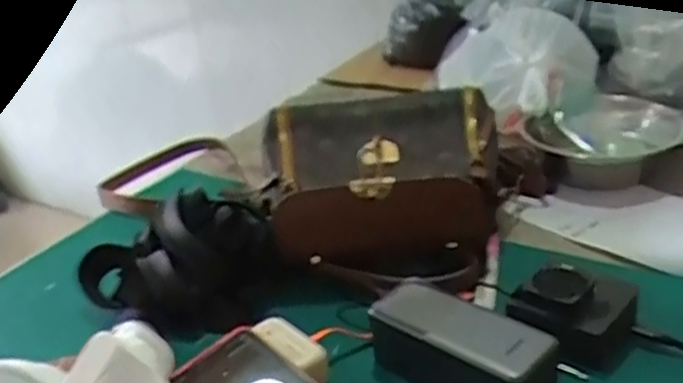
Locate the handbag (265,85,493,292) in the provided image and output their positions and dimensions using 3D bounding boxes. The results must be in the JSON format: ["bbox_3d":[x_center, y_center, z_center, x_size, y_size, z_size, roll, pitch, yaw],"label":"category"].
[{"bbox_3d":[0.037,-0.010,0.652,0.199,0.094,0.203,-7,27,-1],"label":"handbag"}]

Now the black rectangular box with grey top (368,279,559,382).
[{"bbox_3d":[0.082,0.108,0.497,0.132,0.052,0.056,20,37,41],"label":"black rectangular box with grey top"}]

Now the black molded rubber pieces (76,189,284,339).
[{"bbox_3d":[-0.142,0.058,0.620,0.126,0.079,0.135,-25,32,-33],"label":"black molded rubber pieces"}]

